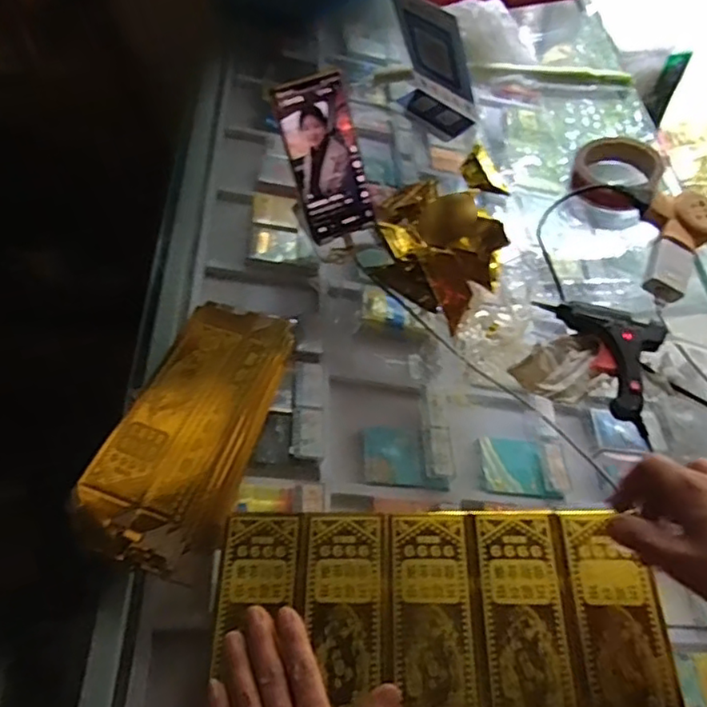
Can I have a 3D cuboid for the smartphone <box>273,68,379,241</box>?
[{"bbox_3d":[-0.028,-0.202,0.668,0.075,0.160,0.011,-23,27,-11],"label":"smartphone"}]

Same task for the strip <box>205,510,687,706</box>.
[{"bbox_3d":[0.059,0.204,0.449,0.314,0.006,0.186,0,55,4],"label":"strip"}]

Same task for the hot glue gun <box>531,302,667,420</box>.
[{"bbox_3d":[0.225,-0.002,0.603,0.112,0.023,0.104,19,59,17],"label":"hot glue gun"}]

